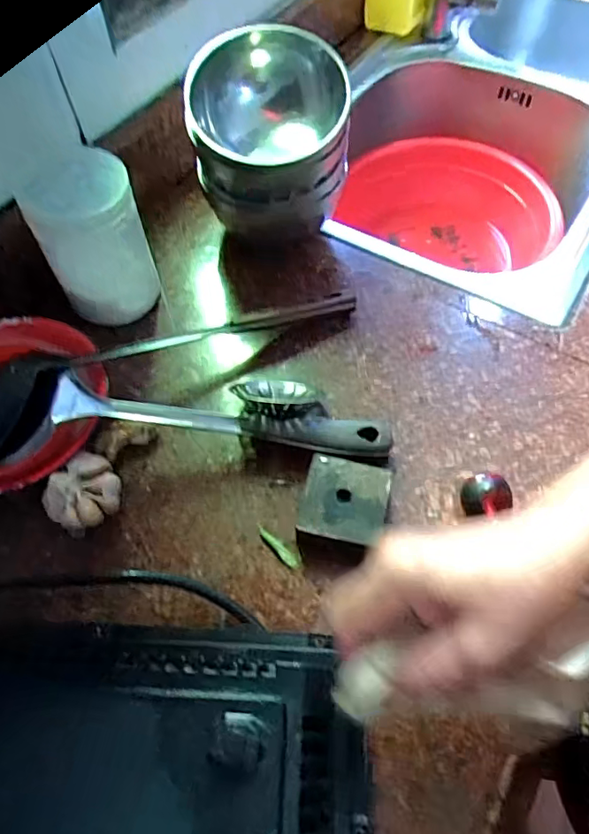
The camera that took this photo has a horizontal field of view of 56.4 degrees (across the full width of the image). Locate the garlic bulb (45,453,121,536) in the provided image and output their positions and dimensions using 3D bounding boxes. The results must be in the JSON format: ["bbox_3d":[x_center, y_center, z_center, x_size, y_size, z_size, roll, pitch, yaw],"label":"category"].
[{"bbox_3d":[-0.147,0.057,0.392,0.041,0.040,0.052,28,63,16],"label":"garlic bulb"}]

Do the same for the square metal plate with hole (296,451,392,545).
[{"bbox_3d":[0.035,0.063,0.393,0.057,0.031,0.058,12,60,8],"label":"square metal plate with hole"}]

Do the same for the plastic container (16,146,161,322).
[{"bbox_3d":[-0.163,-0.141,0.456,0.079,0.135,0.065,-19,61,-10],"label":"plastic container"}]

